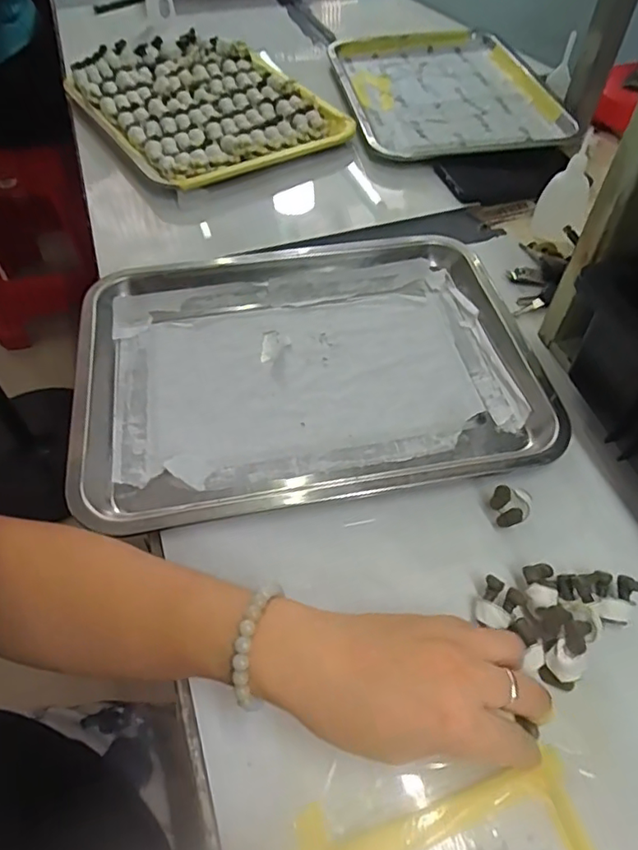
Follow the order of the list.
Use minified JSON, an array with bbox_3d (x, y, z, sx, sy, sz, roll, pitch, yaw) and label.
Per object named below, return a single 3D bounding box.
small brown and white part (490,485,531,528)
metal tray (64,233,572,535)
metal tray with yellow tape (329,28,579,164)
[{"bbox_3d":[0.130,0.053,0.366,0.028,0.018,0.022,-15,55,-11],"label":"small brown and white part"},{"bbox_3d":[-0.006,-0.052,0.442,0.358,0.021,0.262,-10,55,-7],"label":"metal tray"},{"bbox_3d":[0.157,-0.453,0.735,0.251,0.027,0.360,-9,54,-7],"label":"metal tray with yellow tape"}]

